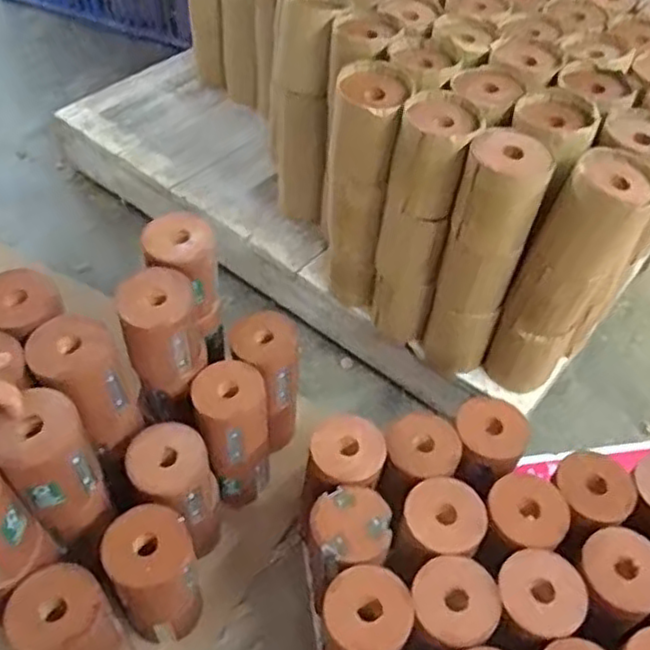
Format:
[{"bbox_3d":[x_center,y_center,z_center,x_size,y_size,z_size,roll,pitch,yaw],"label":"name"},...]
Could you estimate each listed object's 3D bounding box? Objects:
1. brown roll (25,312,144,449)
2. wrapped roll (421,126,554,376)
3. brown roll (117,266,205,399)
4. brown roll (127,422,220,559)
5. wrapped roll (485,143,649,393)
[{"bbox_3d":[-0.237,0.063,0.697,0.083,0.129,0.087,1,50,-2],"label":"brown roll"},{"bbox_3d":[0.179,-0.069,0.808,0.081,0.320,0.080,1,50,-2],"label":"wrapped roll"},{"bbox_3d":[-0.174,0.009,0.744,0.080,0.113,0.084,-16,52,-15],"label":"brown roll"},{"bbox_3d":[-0.155,0.194,0.751,0.082,0.179,0.097,-21,54,-19],"label":"brown roll"},{"bbox_3d":[0.271,-0.048,0.782,0.089,0.308,0.097,1,50,-2],"label":"wrapped roll"}]

